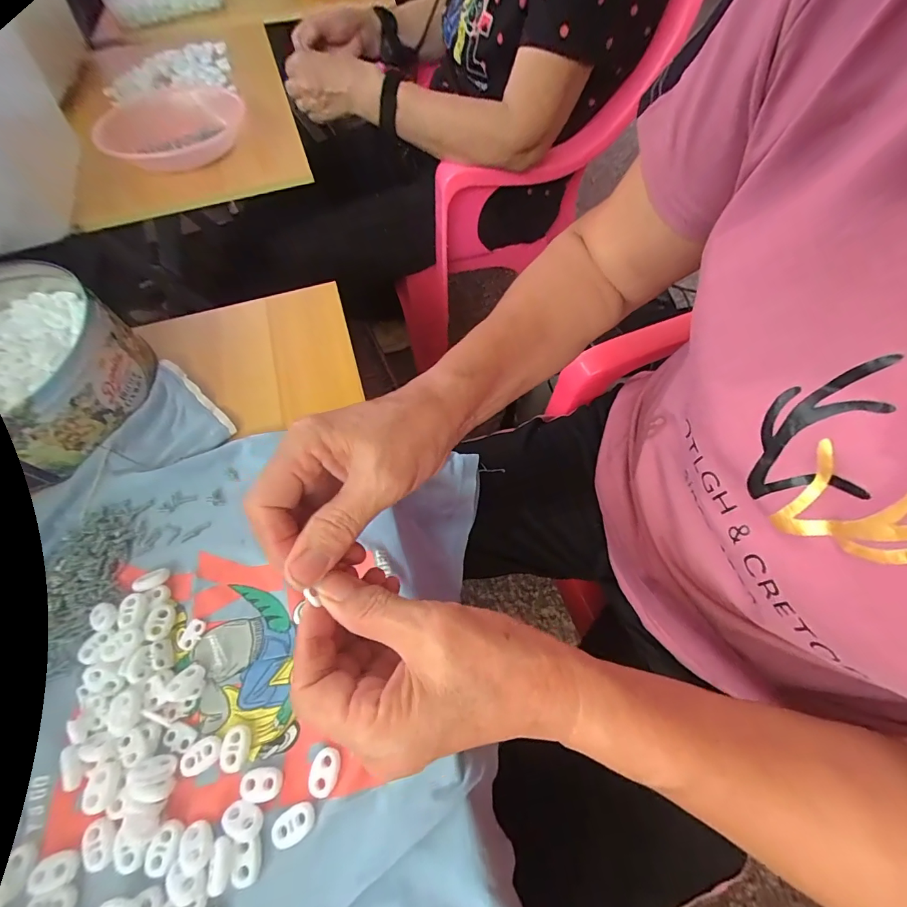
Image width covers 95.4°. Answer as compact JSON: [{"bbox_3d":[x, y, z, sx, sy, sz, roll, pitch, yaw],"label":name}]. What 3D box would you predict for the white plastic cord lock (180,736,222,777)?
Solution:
[{"bbox_3d":[-0.146,0.174,0.238,0.023,0.004,0.015,-33,66,-17],"label":"white plastic cord lock"}]

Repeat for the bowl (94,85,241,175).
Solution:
[{"bbox_3d":[-0.412,-0.469,0.609,0.186,0.052,0.227,-10,61,-6],"label":"bowl"}]

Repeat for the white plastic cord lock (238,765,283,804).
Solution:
[{"bbox_3d":[-0.108,0.185,0.231,0.022,0.004,0.015,0,60,0],"label":"white plastic cord lock"}]

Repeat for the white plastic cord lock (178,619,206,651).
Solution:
[{"bbox_3d":[-0.173,0.119,0.272,0.013,0.004,0.019,14,61,8],"label":"white plastic cord lock"}]

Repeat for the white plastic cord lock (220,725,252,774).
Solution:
[{"bbox_3d":[-0.126,0.171,0.239,0.015,0.005,0.021,-10,61,-6],"label":"white plastic cord lock"}]

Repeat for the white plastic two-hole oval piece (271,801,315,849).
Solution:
[{"bbox_3d":[-0.086,0.199,0.220,0.024,0.004,0.015,-28,64,-15],"label":"white plastic two-hole oval piece"}]

